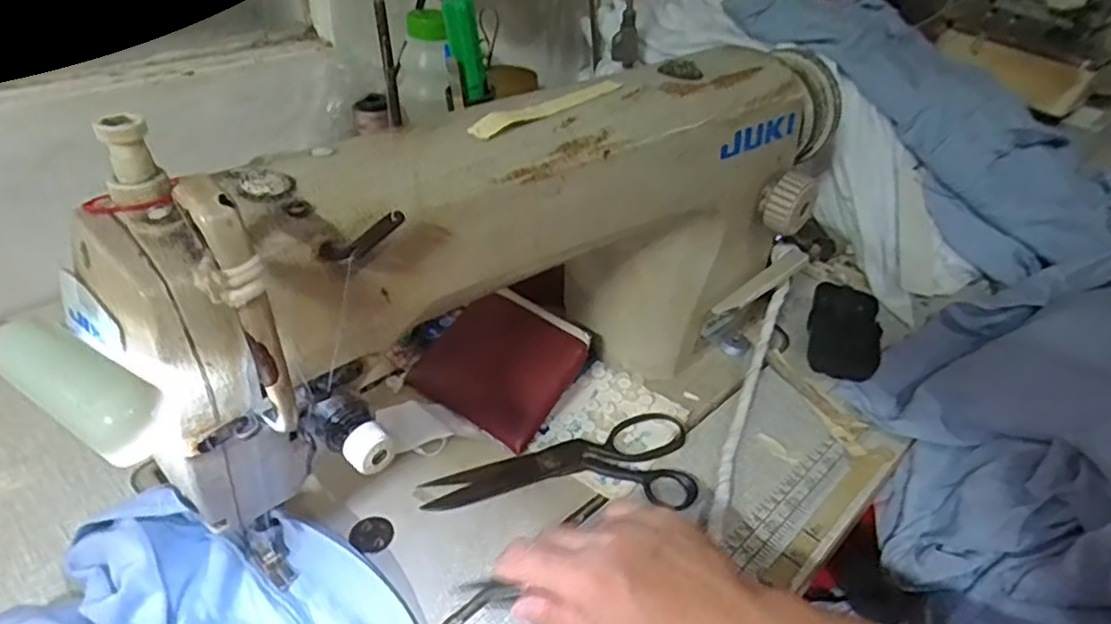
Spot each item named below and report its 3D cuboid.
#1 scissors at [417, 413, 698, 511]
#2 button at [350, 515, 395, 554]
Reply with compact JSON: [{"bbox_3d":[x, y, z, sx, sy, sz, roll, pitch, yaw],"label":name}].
[{"bbox_3d":[0.007,0.101,0.419,0.171,0.007,0.066,-5,38,-14],"label":"scissors"},{"bbox_3d":[-0.105,0.127,0.381,0.024,0.004,0.023,4,36,-3],"label":"button"}]

